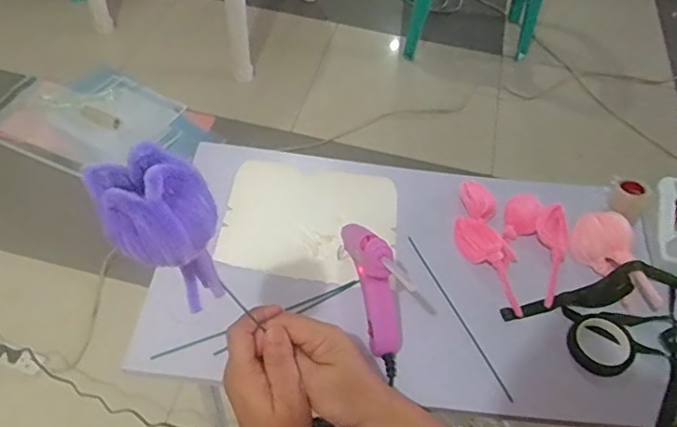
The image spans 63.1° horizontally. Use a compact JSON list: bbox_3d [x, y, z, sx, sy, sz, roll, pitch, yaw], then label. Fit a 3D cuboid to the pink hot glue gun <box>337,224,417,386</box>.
[{"bbox_3d":[0.033,0.053,0.483,0.024,0.112,0.142,-11,54,-13],"label":"pink hot glue gun"}]

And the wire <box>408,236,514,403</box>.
[{"bbox_3d":[0.115,0.096,0.537,0.004,0.004,0.188,-17,57,-18],"label":"wire"}]

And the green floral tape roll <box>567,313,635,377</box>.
[{"bbox_3d":[0.243,0.120,0.510,0.057,0.011,0.057,2,52,-3],"label":"green floral tape roll"}]

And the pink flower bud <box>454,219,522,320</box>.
[{"bbox_3d":[0.161,0.045,0.565,0.042,0.020,0.114,-26,58,-23],"label":"pink flower bud"}]

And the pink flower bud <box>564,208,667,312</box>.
[{"bbox_3d":[0.275,0.044,0.558,0.057,0.037,0.114,-4,52,-8],"label":"pink flower bud"}]

